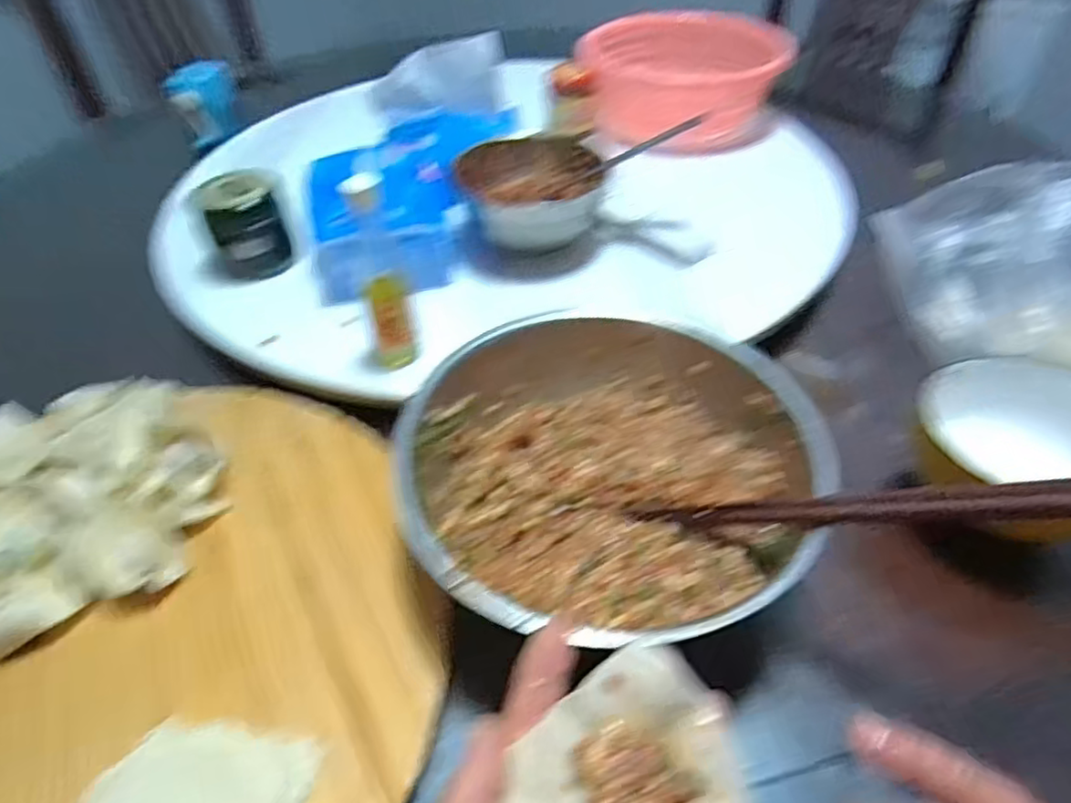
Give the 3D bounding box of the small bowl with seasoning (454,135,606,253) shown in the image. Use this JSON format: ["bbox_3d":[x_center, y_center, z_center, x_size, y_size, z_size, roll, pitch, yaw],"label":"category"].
[{"bbox_3d":[-0.007,-0.188,0.587,0.129,0.056,0.099,-12,46,-10],"label":"small bowl with seasoning"}]

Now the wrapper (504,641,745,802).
[{"bbox_3d":[0.036,0.137,0.236,0.073,0.030,0.080,36,57,28],"label":"wrapper"}]

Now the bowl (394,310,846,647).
[{"bbox_3d":[0.045,0.036,0.379,0.216,0.075,0.209,-1,45,1],"label":"bowl"}]

